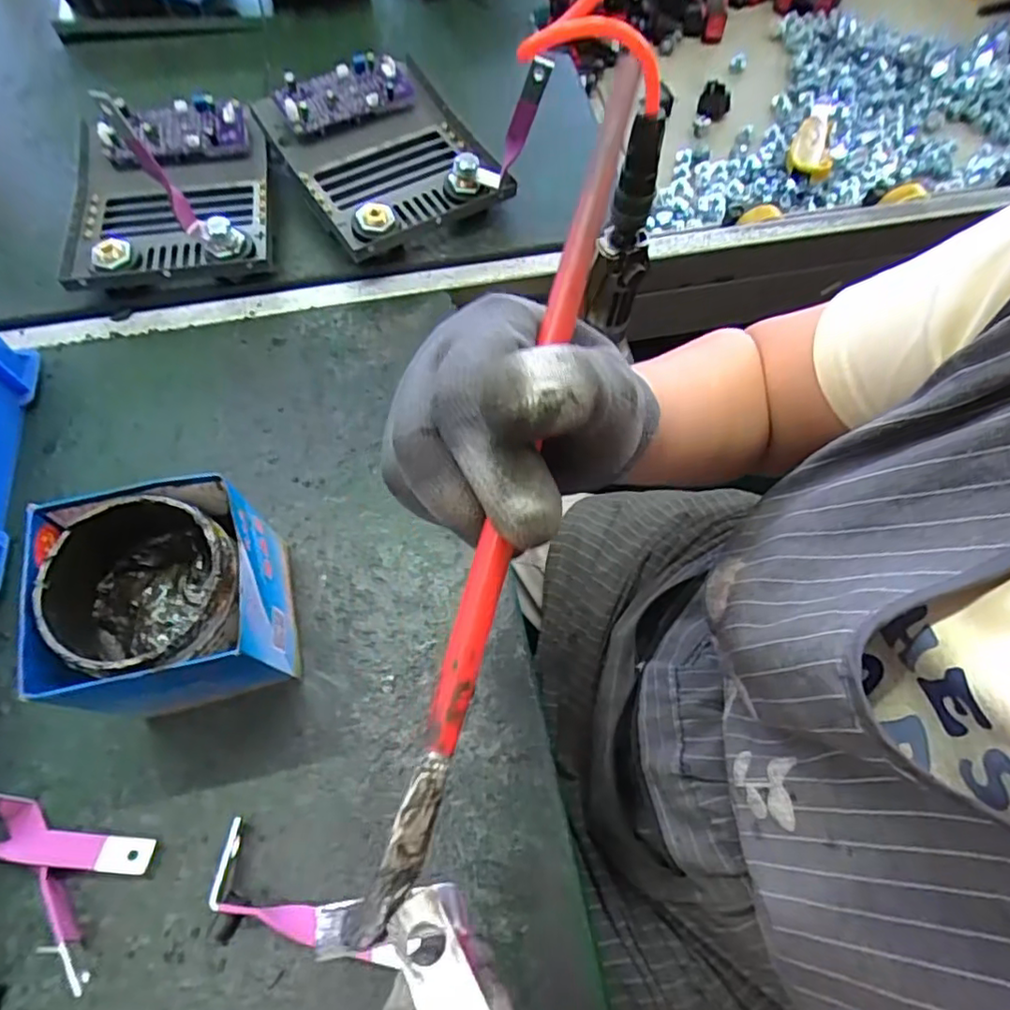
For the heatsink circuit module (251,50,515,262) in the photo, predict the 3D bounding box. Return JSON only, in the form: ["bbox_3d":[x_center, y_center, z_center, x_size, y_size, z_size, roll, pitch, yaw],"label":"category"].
[{"bbox_3d":[-0.096,-0.296,0.516,0.157,0.058,0.168,-32,70,-14],"label":"heatsink circuit module"}]

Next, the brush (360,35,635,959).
[{"bbox_3d":[0.003,-0.013,0.184,0.012,0.008,0.268,15,83,5],"label":"brush"}]

